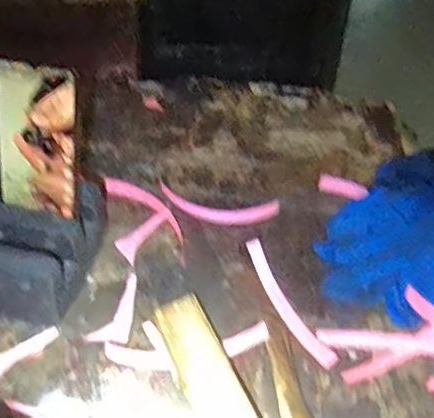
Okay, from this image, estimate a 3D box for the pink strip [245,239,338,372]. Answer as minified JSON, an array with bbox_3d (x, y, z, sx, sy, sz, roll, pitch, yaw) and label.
[{"bbox_3d":[0.065,0.089,0.556,0.016,0.025,0.147,-16,47,-18],"label":"pink strip"}]

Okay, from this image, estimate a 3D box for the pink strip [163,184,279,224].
[{"bbox_3d":[0.002,0.000,0.649,0.127,0.013,0.038,6,44,4],"label":"pink strip"}]

